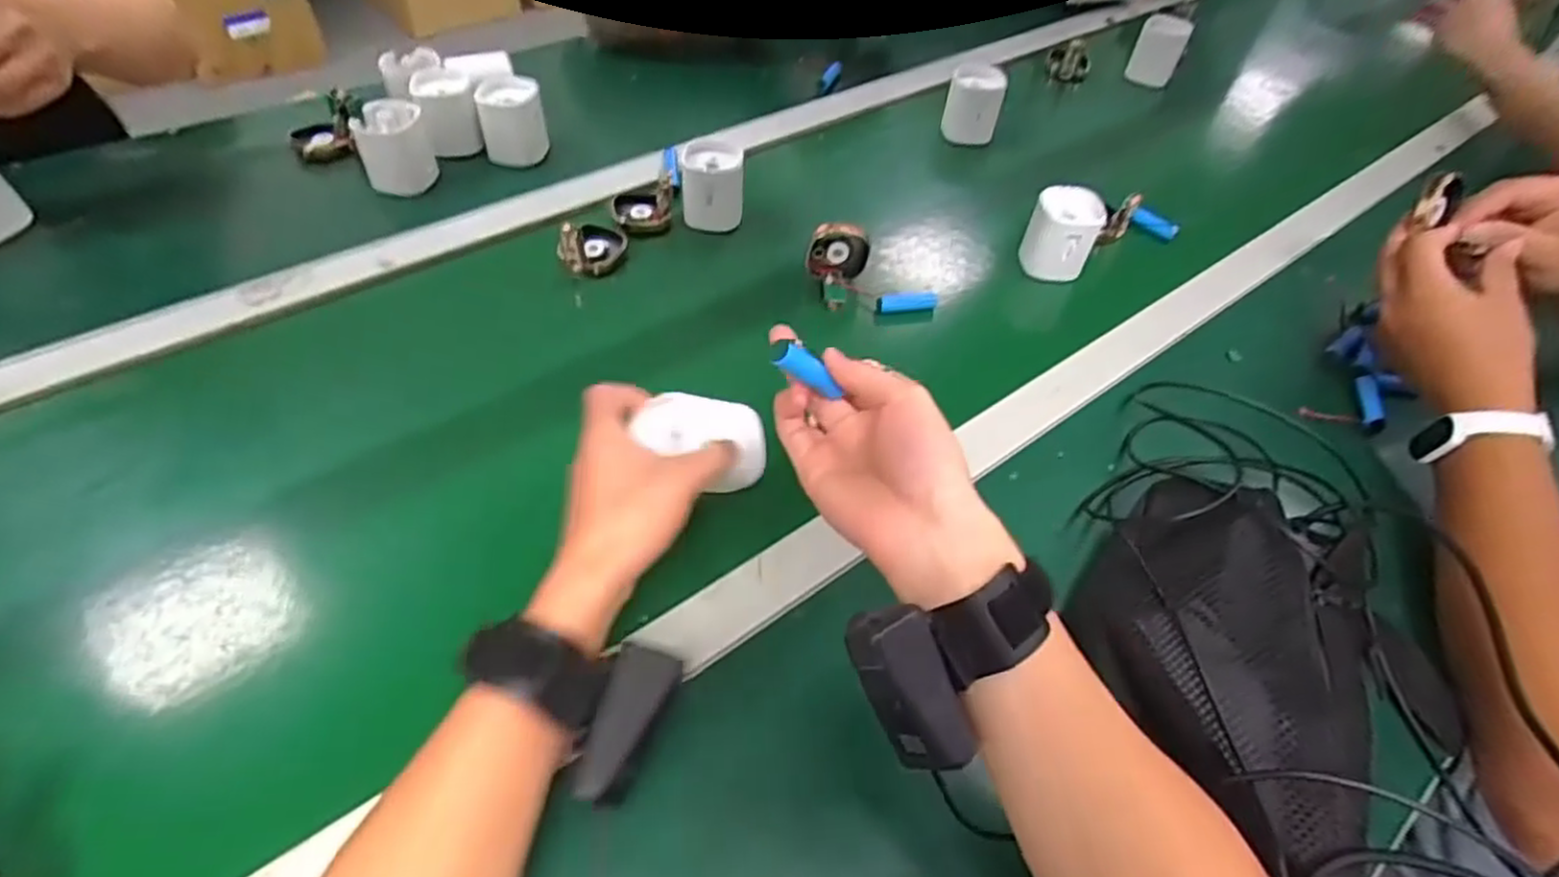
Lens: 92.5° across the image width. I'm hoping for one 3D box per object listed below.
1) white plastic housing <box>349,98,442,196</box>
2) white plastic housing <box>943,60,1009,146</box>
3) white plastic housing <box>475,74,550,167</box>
[{"bbox_3d":[-0.360,-0.272,0.703,0.063,0.063,0.060,-20,54,-21],"label":"white plastic housing"},{"bbox_3d":[0.217,-0.370,0.839,0.060,0.081,0.043,15,50,7],"label":"white plastic housing"},{"bbox_3d":[-0.268,-0.320,0.751,0.062,0.068,0.049,-11,52,-14],"label":"white plastic housing"}]

